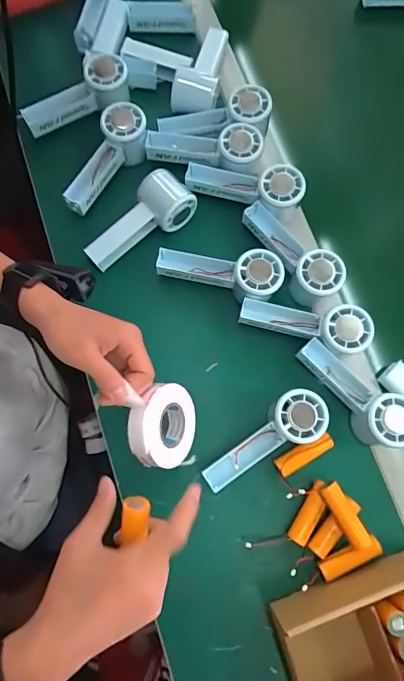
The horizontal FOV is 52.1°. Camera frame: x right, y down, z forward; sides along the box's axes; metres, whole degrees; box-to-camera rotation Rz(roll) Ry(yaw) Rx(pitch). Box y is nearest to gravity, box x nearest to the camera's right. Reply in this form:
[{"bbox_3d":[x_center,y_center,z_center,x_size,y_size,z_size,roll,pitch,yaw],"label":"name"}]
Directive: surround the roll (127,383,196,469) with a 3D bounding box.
[{"bbox_3d":[-0.037,0.081,0.400,0.021,0.072,0.075,-5,80,36],"label":"roll"}]

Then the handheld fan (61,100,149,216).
[{"bbox_3d":[-0.121,-0.232,0.538,0.061,0.050,0.148,22,76,3],"label":"handheld fan"}]

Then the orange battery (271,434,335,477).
[{"bbox_3d":[0.116,0.127,0.470,0.071,0.018,0.023,-27,79,-9],"label":"orange battery"}]

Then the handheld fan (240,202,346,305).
[{"bbox_3d":[0.104,-0.109,0.507,0.147,0.037,0.055,41,78,7],"label":"handheld fan"}]

